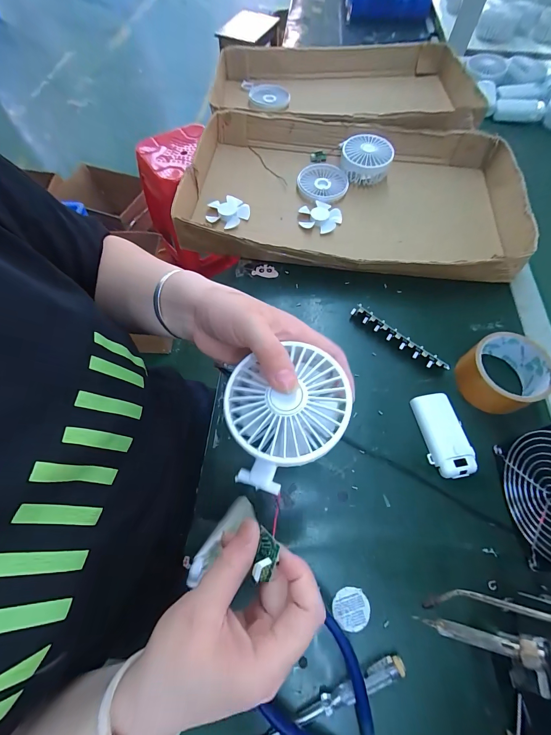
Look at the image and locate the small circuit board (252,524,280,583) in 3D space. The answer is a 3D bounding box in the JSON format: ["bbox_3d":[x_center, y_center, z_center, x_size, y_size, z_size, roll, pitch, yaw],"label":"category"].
[{"bbox_3d":[-0.007,0.127,0.201,0.015,0.005,0.035,9,90,31],"label":"small circuit board"}]

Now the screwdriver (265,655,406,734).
[{"bbox_3d":[0.044,0.277,0.255,0.138,0.011,0.017,-18,66,-8],"label":"screwdriver"}]

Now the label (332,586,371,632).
[{"bbox_3d":[0.071,0.226,0.285,0.034,0.004,0.033,-1,68,3],"label":"label"}]

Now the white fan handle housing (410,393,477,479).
[{"bbox_3d":[0.194,0.076,0.351,0.045,0.013,0.095,-7,65,-2],"label":"white fan handle housing"}]

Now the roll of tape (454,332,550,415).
[{"bbox_3d":[0.276,0.004,0.364,0.091,0.045,0.083,0,65,1],"label":"roll of tape"}]

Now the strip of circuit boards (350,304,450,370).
[{"bbox_3d":[0.161,-0.039,0.401,0.139,0.020,0.014,41,72,18],"label":"strip of circuit boards"}]

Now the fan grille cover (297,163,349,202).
[{"bbox_3d":[0.084,-0.327,0.538,0.085,0.014,0.083,30,69,14],"label":"fan grille cover"}]

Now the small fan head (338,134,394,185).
[{"bbox_3d":[0.161,-0.375,0.546,0.089,0.041,0.081,6,65,3],"label":"small fan head"}]

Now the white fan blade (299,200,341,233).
[{"bbox_3d":[0.074,-0.255,0.513,0.068,0.011,0.068,0,65,1],"label":"white fan blade"}]

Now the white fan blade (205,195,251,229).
[{"bbox_3d":[-0.081,-0.260,0.508,0.066,0.019,0.056,38,71,17],"label":"white fan blade"}]

